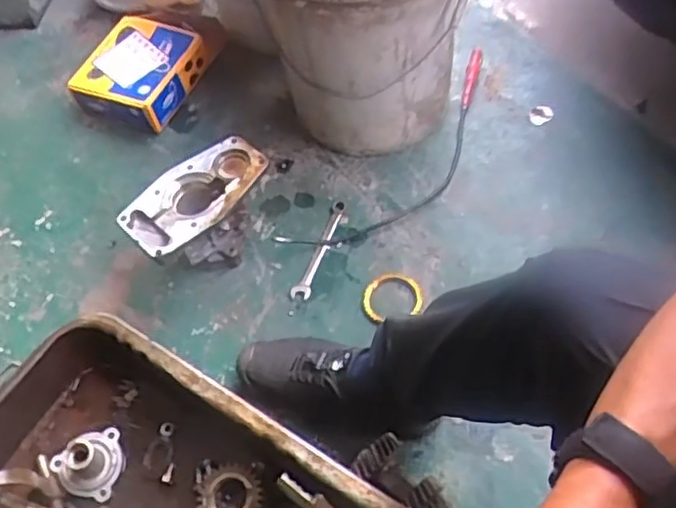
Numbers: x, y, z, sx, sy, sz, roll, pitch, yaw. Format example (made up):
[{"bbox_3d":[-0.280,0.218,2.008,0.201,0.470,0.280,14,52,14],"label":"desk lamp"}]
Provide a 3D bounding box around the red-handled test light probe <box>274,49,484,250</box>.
[{"bbox_3d":[0.122,-0.152,1.056,0.140,0.029,0.491,37,68,26],"label":"red-handled test light probe"}]

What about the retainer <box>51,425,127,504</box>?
[{"bbox_3d":[-0.299,0.244,0.827,0.077,0.056,0.083,-3,57,5],"label":"retainer"}]

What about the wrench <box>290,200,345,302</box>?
[{"bbox_3d":[-0.027,-0.009,1.004,0.028,0.010,0.174,13,59,15],"label":"wrench"}]

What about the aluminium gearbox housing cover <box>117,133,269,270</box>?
[{"bbox_3d":[-0.188,-0.056,0.974,0.204,0.120,0.111,-40,61,-18],"label":"aluminium gearbox housing cover"}]

